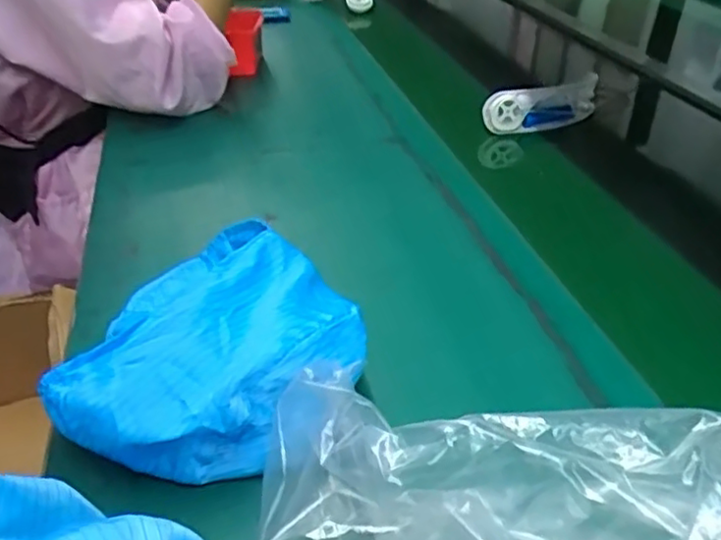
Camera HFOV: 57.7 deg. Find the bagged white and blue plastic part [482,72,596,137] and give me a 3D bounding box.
[{"bbox_3d":[0.237,-0.210,0.839,0.186,0.057,0.027,-18,39,-24],"label":"bagged white and blue plastic part"}]

